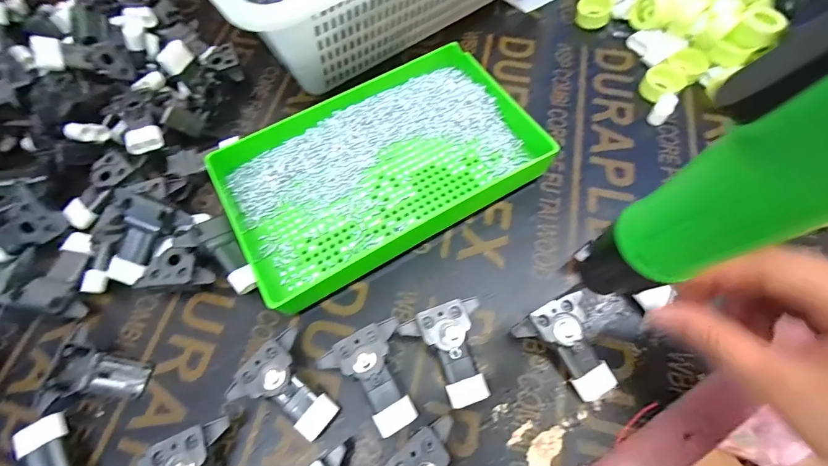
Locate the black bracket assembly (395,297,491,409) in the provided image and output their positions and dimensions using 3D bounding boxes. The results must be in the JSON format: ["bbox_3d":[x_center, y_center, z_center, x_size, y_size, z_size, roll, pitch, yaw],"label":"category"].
[{"bbox_3d":[0.027,0.083,0.260,0.054,0.024,0.065,-19,66,-6],"label":"black bracket assembly"}]

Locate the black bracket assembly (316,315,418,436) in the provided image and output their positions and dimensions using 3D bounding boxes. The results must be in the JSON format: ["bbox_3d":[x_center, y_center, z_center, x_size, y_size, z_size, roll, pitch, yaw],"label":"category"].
[{"bbox_3d":[-0.024,0.098,0.254,0.054,0.025,0.065,-29,67,-10],"label":"black bracket assembly"}]

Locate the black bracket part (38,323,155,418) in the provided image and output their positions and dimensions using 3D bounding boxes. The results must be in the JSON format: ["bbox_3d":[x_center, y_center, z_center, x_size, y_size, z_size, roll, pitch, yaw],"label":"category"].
[{"bbox_3d":[-0.218,0.096,0.265,0.059,0.018,0.053,5,65,5],"label":"black bracket part"}]

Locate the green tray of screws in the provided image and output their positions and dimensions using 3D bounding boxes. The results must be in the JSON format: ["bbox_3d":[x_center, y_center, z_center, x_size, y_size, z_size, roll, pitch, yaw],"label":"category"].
[{"bbox_3d":[-0.027,-0.063,0.318,0.250,0.032,0.164,-30,71,-9],"label":"green tray of screws"}]

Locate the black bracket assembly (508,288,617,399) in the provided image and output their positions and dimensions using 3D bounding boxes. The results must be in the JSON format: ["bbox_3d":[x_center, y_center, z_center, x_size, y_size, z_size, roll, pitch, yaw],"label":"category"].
[{"bbox_3d":[0.101,0.081,0.257,0.049,0.025,0.065,-19,65,-5],"label":"black bracket assembly"}]

